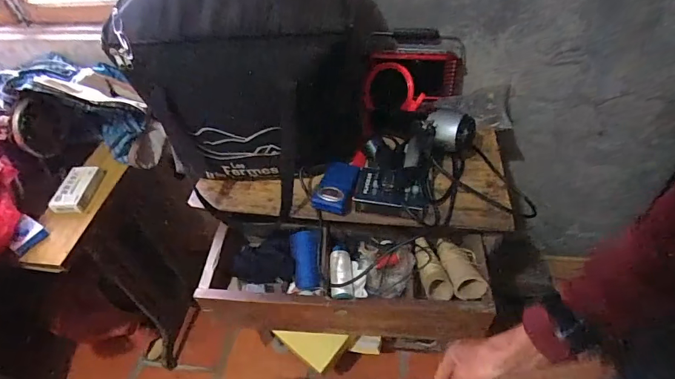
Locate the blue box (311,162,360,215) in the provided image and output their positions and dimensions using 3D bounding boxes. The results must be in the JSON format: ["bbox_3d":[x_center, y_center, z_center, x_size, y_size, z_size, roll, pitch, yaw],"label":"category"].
[{"bbox_3d":[-0.001,-0.006,0.773,0.078,0.034,0.116,6,48,10],"label":"blue box"}]

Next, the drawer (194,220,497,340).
[{"bbox_3d":[0.014,0.162,0.792,0.513,0.129,0.208,2,47,6],"label":"drawer"}]

